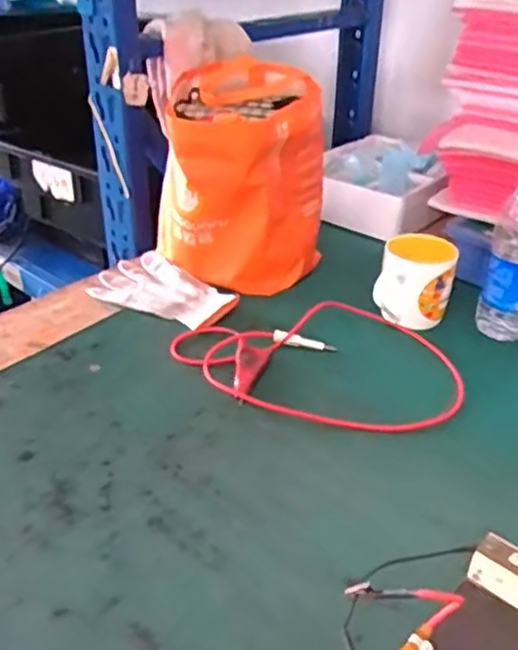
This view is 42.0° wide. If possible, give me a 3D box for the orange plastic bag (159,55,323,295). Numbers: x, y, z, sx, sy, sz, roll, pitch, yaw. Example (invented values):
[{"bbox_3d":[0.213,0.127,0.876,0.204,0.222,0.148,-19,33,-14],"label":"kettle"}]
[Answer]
[{"bbox_3d":[-0.022,-0.192,0.876,0.203,0.236,0.215,2,32,2],"label":"orange plastic bag"}]

